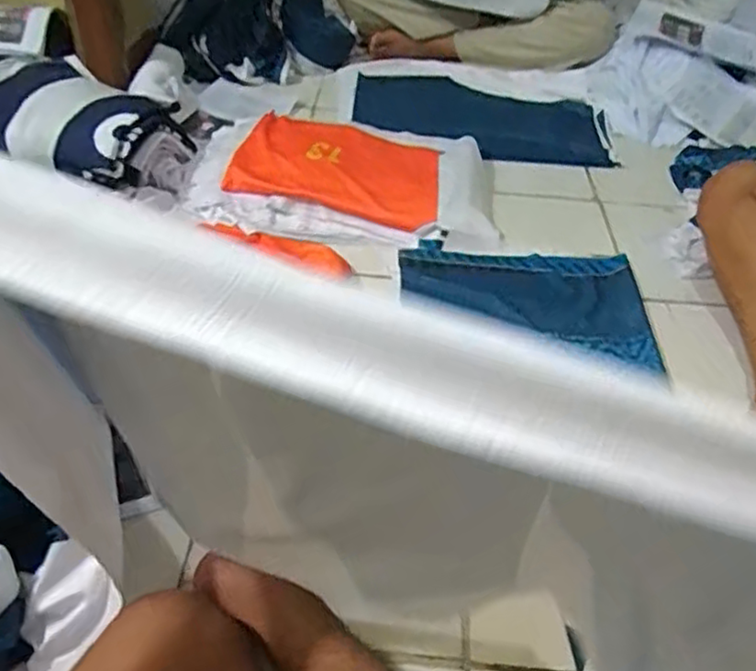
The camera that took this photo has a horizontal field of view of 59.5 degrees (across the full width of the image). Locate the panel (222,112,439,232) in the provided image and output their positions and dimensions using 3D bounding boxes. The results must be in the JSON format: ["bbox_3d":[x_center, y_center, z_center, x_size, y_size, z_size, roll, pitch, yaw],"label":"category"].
[{"bbox_3d":[-0.075,-0.320,1.237,0.387,0.033,0.275,13,44,8],"label":"panel"}]

